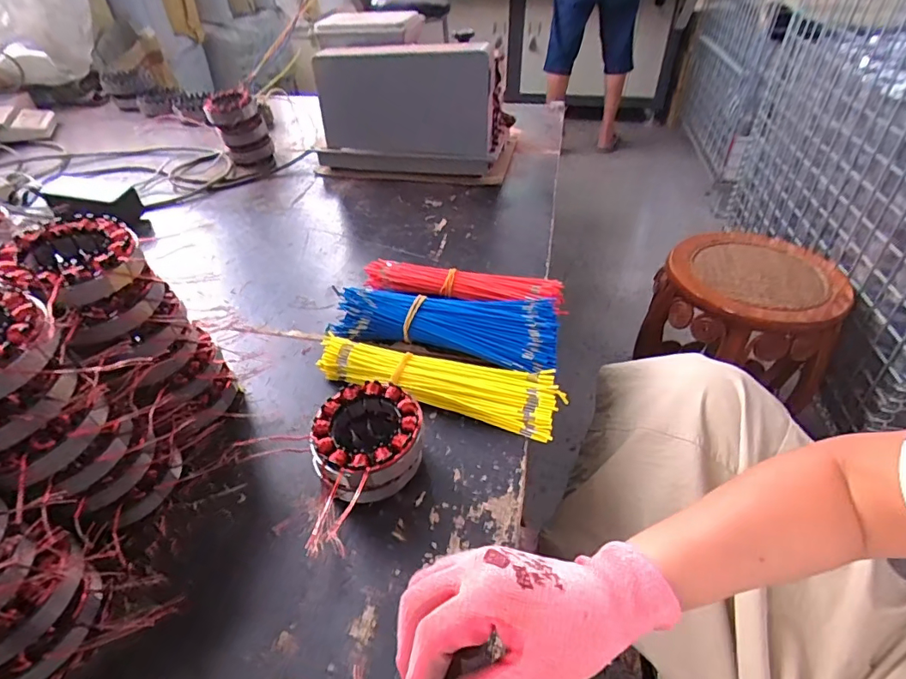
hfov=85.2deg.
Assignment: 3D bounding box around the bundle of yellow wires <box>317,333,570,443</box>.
[{"bbox_3d":[-0.015,0.039,0.495,0.240,0.031,0.066,13,42,16],"label":"bundle of yellow wires"}]

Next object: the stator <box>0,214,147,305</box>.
[{"bbox_3d":[-0.277,-0.059,0.358,0.087,0.028,0.085,28,48,30],"label":"stator"}]

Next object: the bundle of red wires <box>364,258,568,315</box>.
[{"bbox_3d":[0.011,-0.063,0.608,0.242,0.030,0.051,8,41,11],"label":"bundle of red wires"}]

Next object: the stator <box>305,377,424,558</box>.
[{"bbox_3d":[-0.068,0.091,0.407,0.083,0.067,0.087,-5,41,-4],"label":"stator"}]

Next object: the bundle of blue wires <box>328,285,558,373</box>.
[{"bbox_3d":[-0.008,-0.018,0.549,0.245,0.045,0.096,8,41,11],"label":"bundle of blue wires"}]

